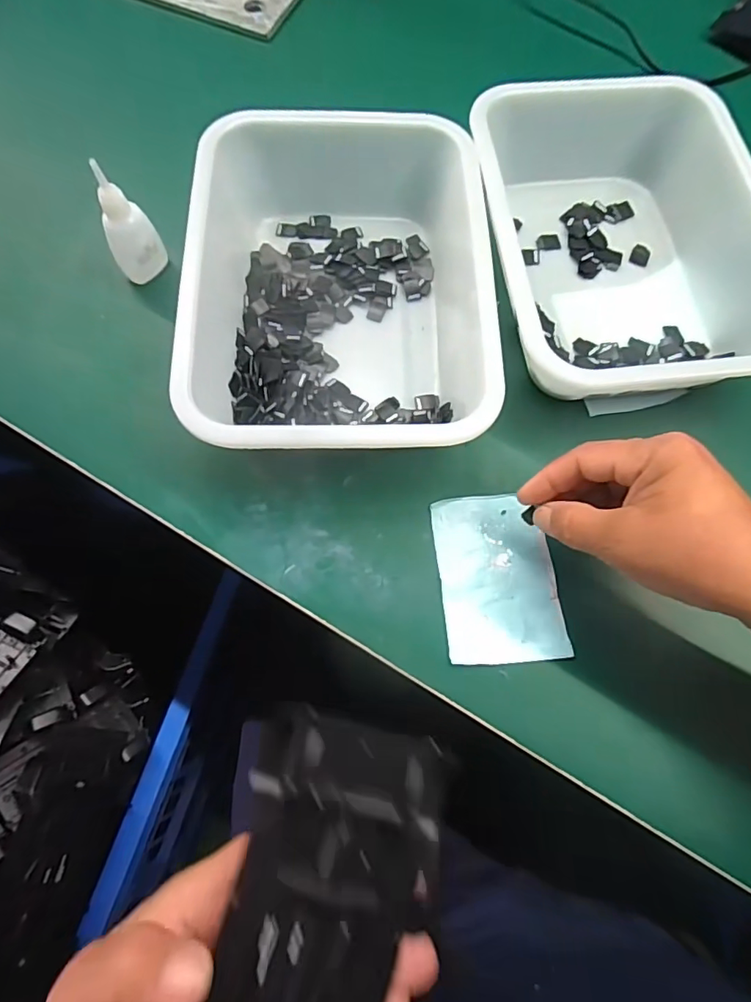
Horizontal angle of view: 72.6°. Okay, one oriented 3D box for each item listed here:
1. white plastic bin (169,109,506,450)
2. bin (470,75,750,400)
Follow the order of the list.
[{"bbox_3d":[-0.022,-0.150,0.342,0.181,0.062,0.261,0,73,-1],"label":"white plastic bin"},{"bbox_3d":[0.165,-0.186,0.359,0.176,0.060,0.246,-8,73,-3],"label":"bin"}]

